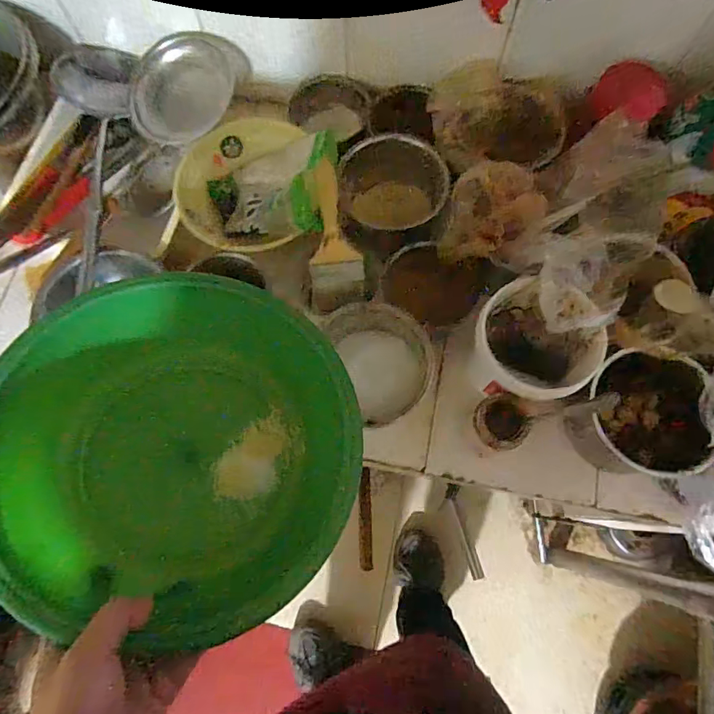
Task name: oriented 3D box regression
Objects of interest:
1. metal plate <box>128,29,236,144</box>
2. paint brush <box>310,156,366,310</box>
[{"bbox_3d":[-0.243,-0.370,0.677,0.148,0.031,0.149,0,91,10],"label":"metal plate"},{"bbox_3d":[-0.028,-0.145,0.588,0.064,0.012,0.172,-5,102,1],"label":"paint brush"}]

